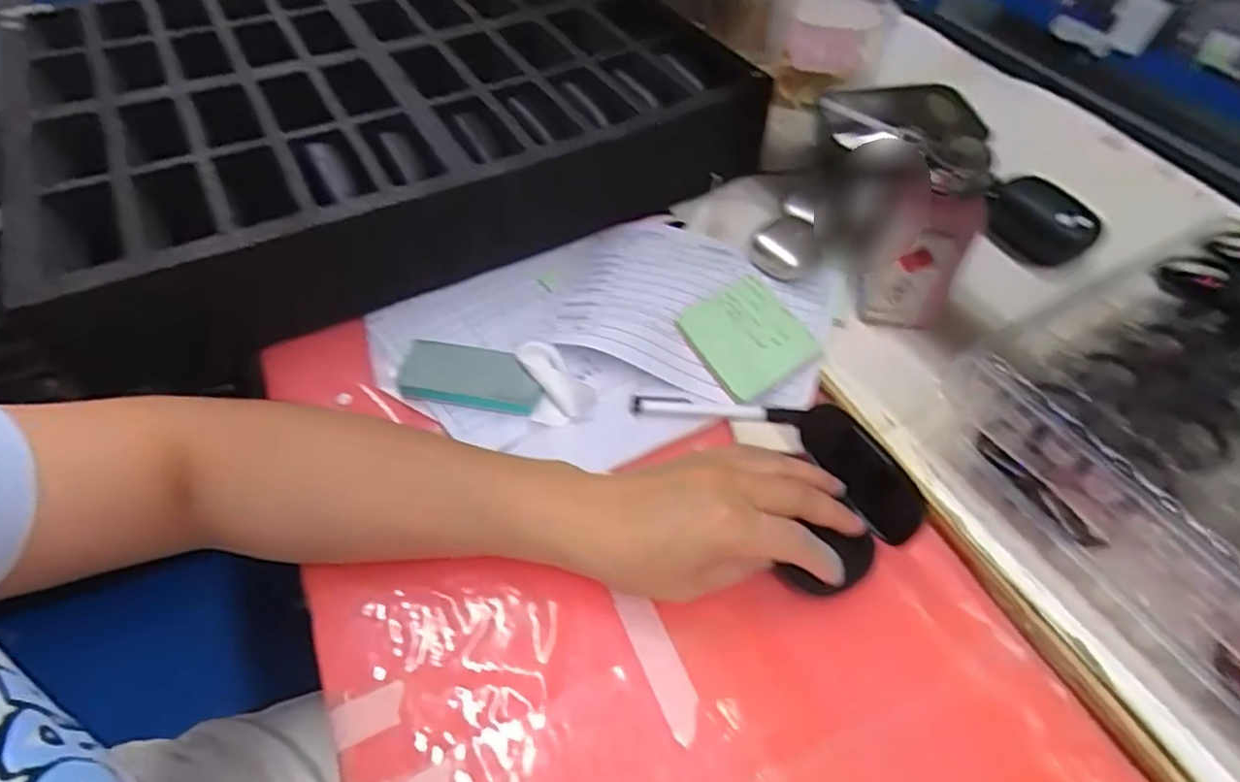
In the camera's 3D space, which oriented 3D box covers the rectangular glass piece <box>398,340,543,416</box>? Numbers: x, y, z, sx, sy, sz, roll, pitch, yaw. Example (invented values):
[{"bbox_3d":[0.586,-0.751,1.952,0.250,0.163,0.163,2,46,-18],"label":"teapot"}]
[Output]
[{"bbox_3d":[-0.099,-0.010,0.413,0.096,0.014,0.045,9,53,4],"label":"rectangular glass piece"}]

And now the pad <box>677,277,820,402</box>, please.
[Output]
[{"bbox_3d":[0.091,-0.038,0.440,0.077,0.005,0.077,-30,72,-17],"label":"pad"}]

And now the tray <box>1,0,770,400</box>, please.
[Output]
[{"bbox_3d":[-0.195,-0.268,0.549,0.509,0.077,0.460,-26,58,-20],"label":"tray"}]

